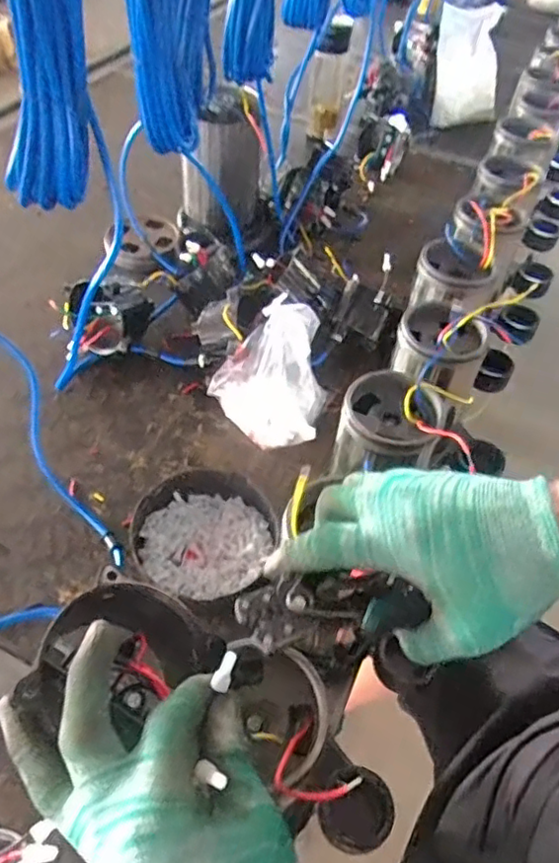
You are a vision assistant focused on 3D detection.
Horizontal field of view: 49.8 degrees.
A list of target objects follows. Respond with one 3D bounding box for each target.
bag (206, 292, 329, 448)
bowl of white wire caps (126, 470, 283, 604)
[{"bbox_3d":[0.005,-0.065,0.724,0.122,0.115,0.153,-34,60,-28],"label":"bag"},{"bbox_3d":[-0.079,0.107,0.624,0.140,0.040,0.132,2,50,-3],"label":"bowl of white wire caps"}]

